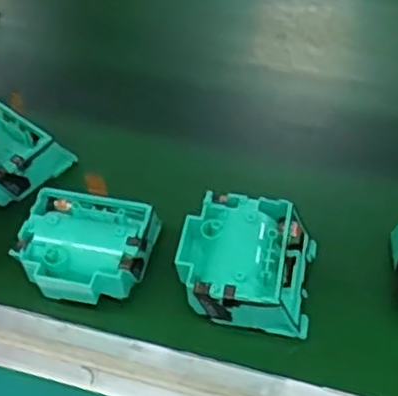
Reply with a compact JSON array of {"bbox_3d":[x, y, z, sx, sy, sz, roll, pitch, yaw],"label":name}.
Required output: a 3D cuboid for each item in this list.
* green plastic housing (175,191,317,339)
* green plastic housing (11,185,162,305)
[{"bbox_3d":[0.029,0.039,0.422,0.079,0.033,0.074,7,51,9],"label":"green plastic housing"},{"bbox_3d":[-0.068,0.033,0.433,0.080,0.035,0.064,12,52,13],"label":"green plastic housing"}]

